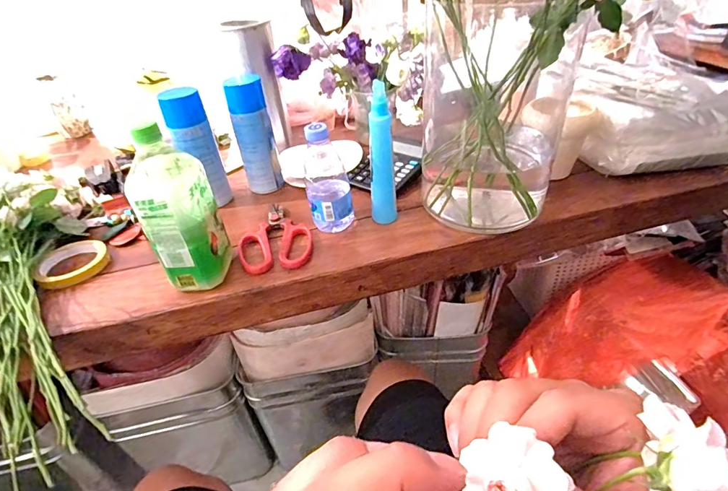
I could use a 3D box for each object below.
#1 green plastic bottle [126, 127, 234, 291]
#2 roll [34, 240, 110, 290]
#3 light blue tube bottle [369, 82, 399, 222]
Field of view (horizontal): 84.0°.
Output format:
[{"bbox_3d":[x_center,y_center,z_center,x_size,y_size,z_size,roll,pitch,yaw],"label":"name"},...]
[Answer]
[{"bbox_3d":[-0.228,-0.044,0.506,0.069,0.199,0.093,1,40,7],"label":"green plastic bottle"},{"bbox_3d":[-0.426,0.026,0.593,0.090,0.016,0.087,-3,39,2],"label":"roll"},{"bbox_3d":[0.027,-0.125,0.584,0.037,0.197,0.036,-2,39,3],"label":"light blue tube bottle"}]

